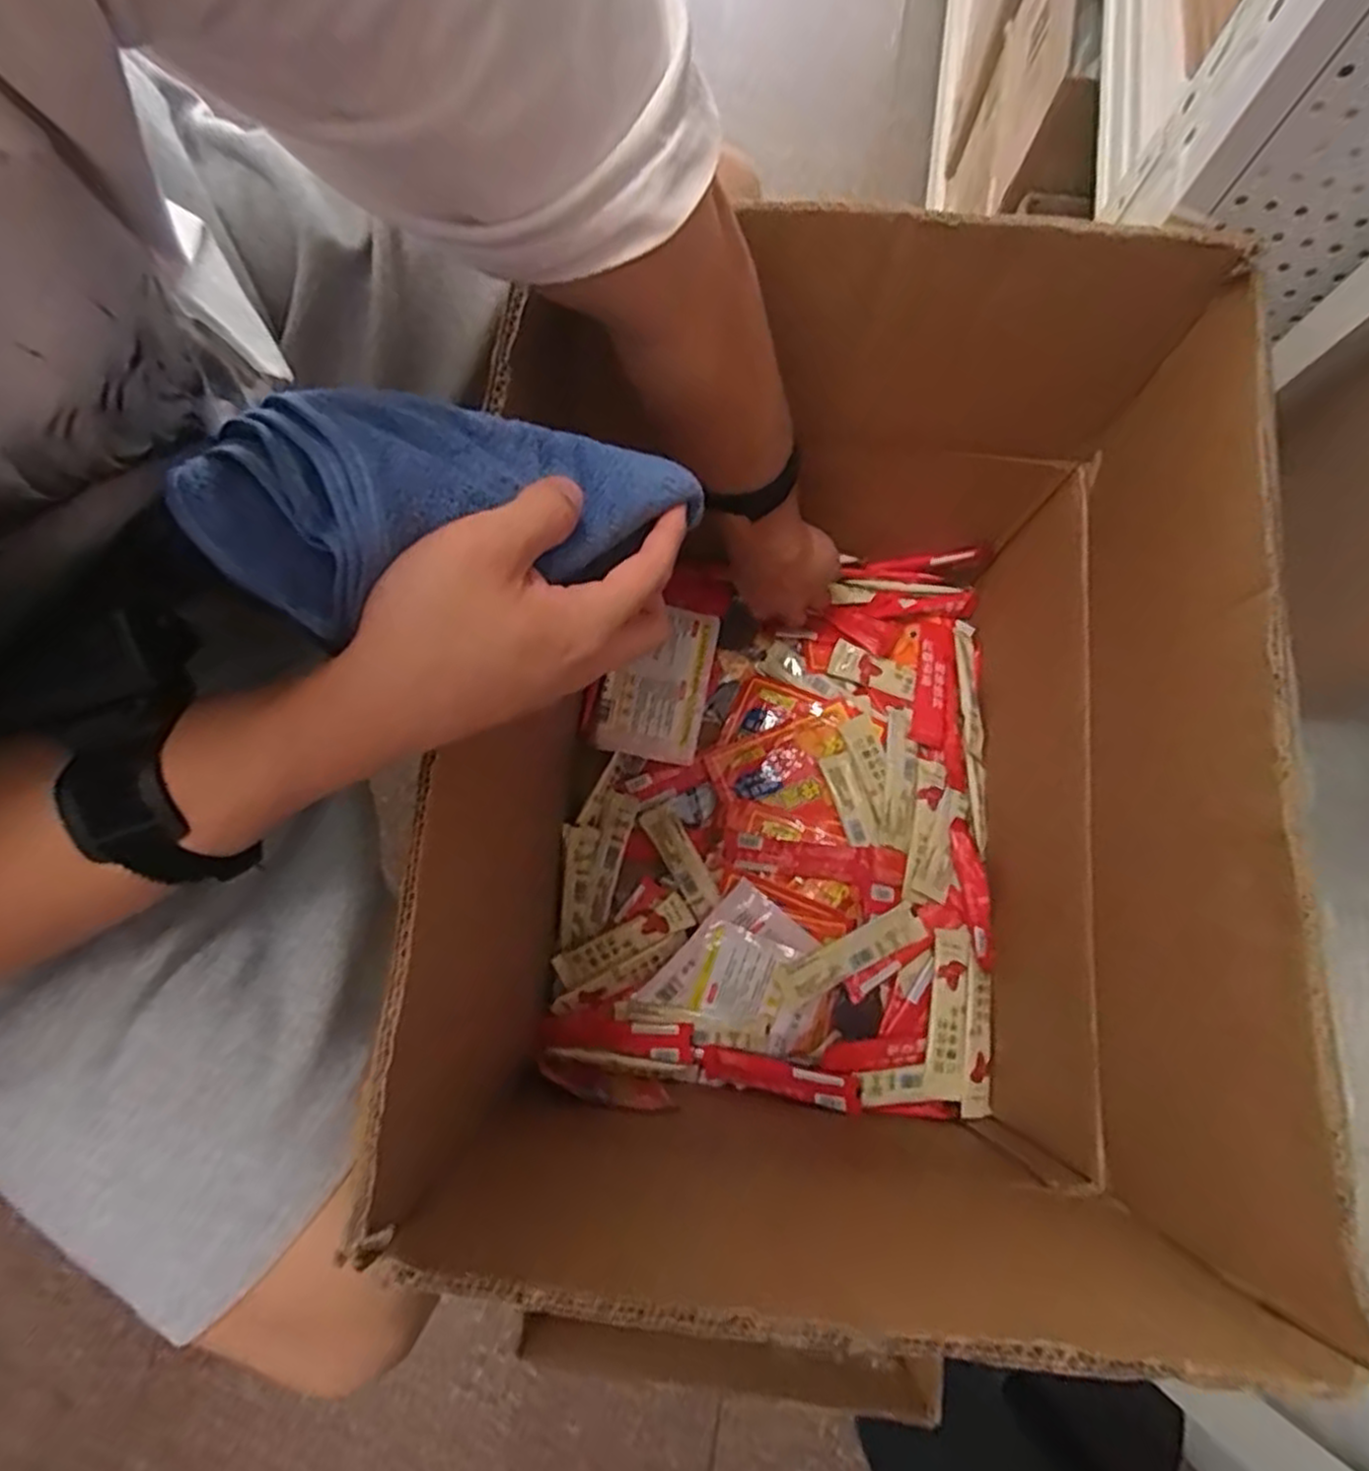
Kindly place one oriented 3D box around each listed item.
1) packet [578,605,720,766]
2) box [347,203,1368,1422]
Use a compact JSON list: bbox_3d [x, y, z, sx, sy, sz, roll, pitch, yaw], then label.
[{"bbox_3d":[-0.032,-0.054,0.732,0.112,0.016,0.149,13,77,2],"label":"packet"},{"bbox_3d":[0.082,0.024,0.529,0.470,0.413,0.532,3,77,0],"label":"box"}]

